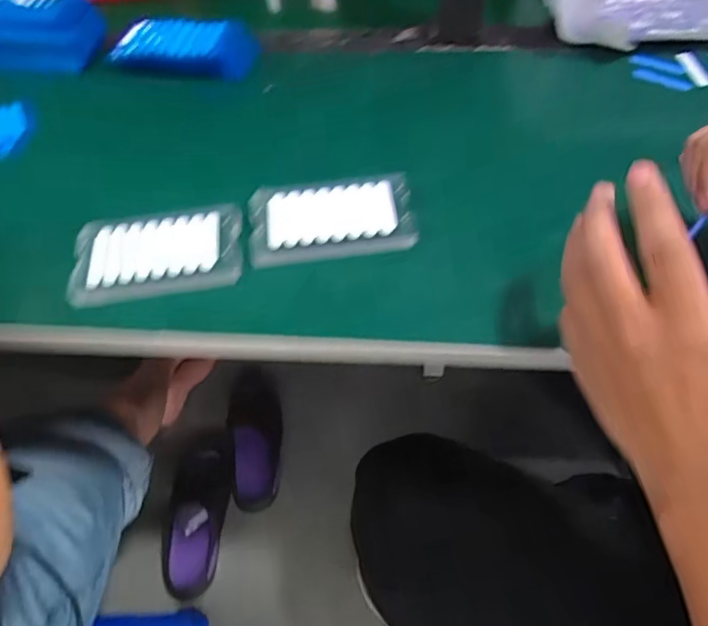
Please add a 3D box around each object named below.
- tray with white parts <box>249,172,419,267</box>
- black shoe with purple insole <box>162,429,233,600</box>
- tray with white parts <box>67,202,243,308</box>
[{"bbox_3d":[-0.018,-0.075,0.418,0.123,0.014,0.071,-7,57,-1],"label":"tray with white parts"},{"bbox_3d":[-0.284,0.361,1.001,0.096,0.080,0.294,-2,57,2],"label":"black shoe with purple insole"},{"bbox_3d":[-0.148,-0.045,0.411,0.126,0.020,0.070,-8,57,-1],"label":"tray with white parts"}]

